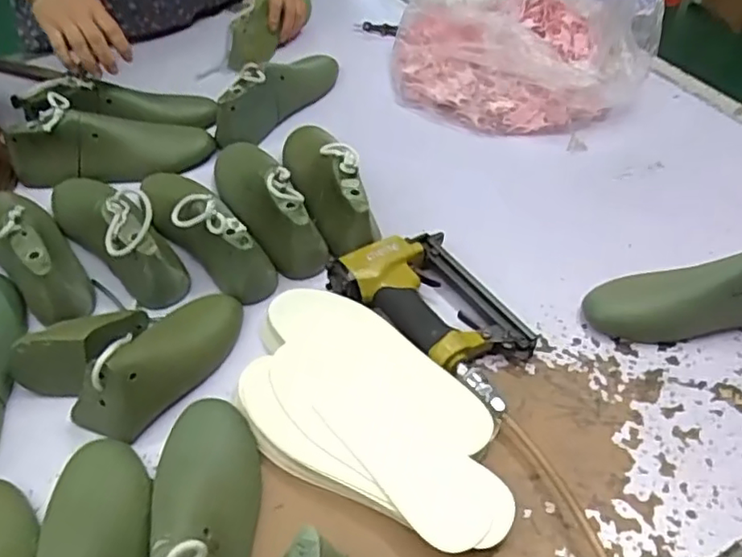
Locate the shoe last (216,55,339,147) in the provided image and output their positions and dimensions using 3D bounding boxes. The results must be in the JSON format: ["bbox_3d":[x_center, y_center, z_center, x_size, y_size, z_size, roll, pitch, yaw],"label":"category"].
[{"bbox_3d":[-0.127,-0.272,0.916,0.061,0.096,0.243,20,39,16],"label":"shoe last"}]

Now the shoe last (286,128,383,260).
[{"bbox_3d":[-0.060,-0.138,0.767,0.064,0.087,0.251,-13,48,-11],"label":"shoe last"}]

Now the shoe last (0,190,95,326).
[{"bbox_3d":[-0.391,-0.053,0.690,0.077,0.083,0.255,-32,54,-26],"label":"shoe last"}]

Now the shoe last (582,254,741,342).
[{"bbox_3d":[0.348,0.015,0.633,0.253,0.080,0.073,-8,48,11],"label":"shoe last"}]

